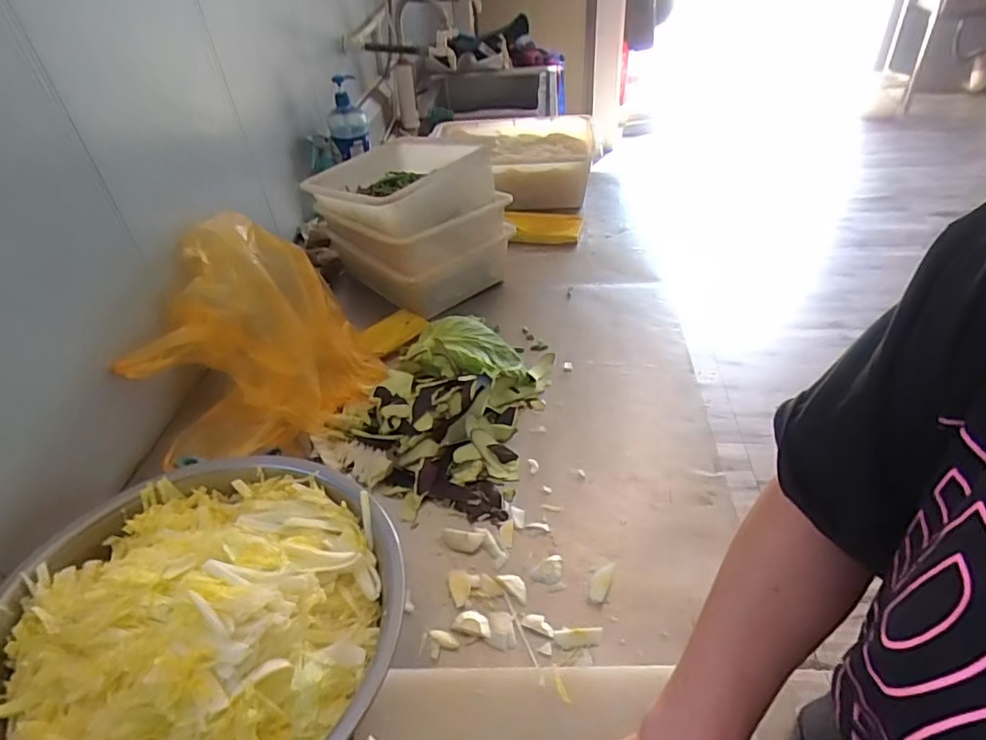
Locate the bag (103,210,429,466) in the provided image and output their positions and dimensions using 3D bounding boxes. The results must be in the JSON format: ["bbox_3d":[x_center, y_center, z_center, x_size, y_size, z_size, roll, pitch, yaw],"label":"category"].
[{"bbox_3d":[-0.318,-0.055,0.834,0.326,0.195,0.328,1,41,7],"label":"bag"}]

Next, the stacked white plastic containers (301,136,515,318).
[{"bbox_3d":[-0.166,-0.289,1.079,0.330,0.228,0.247,30,51,34],"label":"stacked white plastic containers"}]

